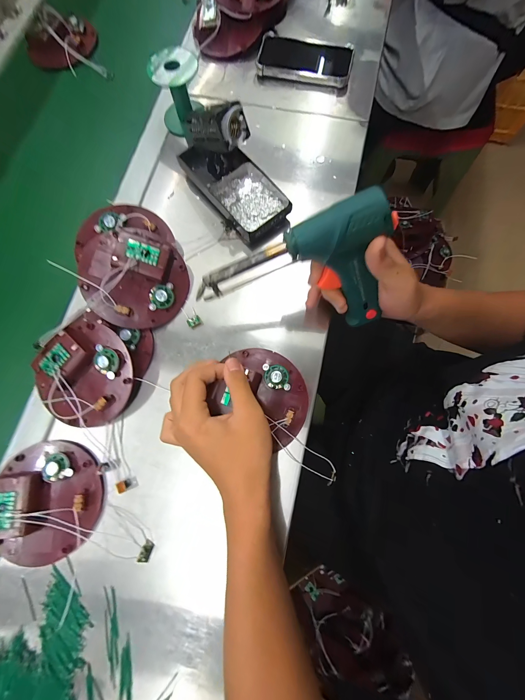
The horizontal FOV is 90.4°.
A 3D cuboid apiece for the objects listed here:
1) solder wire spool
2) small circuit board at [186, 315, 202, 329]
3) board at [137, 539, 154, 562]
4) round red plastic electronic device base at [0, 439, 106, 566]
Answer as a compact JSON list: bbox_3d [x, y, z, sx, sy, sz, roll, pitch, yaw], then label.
[{"bbox_3d":[-0.121,-0.374,0.376,0.065,0.067,0.063,-16,77,-2],"label":"solder wire spool"},{"bbox_3d":[-0.087,-0.035,0.332,0.017,0.006,0.014,-30,78,-5],"label":"small circuit board"},{"bbox_3d":[-0.123,0.214,0.275,0.011,0.007,0.019,17,78,5],"label":"board"},{"bbox_3d":[-0.232,0.161,0.279,0.108,0.029,0.117,0,77,1],"label":"round red plastic electronic device base"}]

